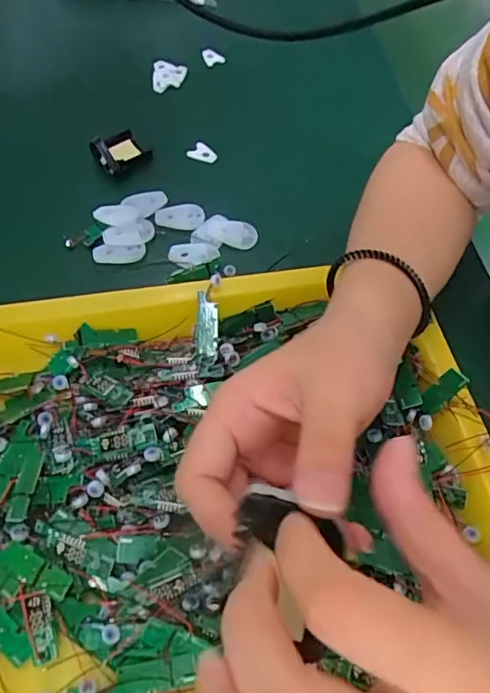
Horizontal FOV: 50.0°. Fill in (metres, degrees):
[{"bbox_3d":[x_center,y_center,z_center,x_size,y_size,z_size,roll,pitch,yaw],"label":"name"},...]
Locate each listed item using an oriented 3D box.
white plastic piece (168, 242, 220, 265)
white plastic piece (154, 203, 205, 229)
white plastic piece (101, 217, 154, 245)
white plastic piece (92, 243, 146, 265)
[{"bbox_3d":[-0.036,-0.066,0.373,0.034,0.006,0.018,-1,58,-3],"label":"white plastic piece"},{"bbox_3d":[-0.048,-0.096,0.387,0.036,0.007,0.019,0,58,-3],"label":"white plastic piece"},{"bbox_3d":[-0.082,-0.080,0.373,0.035,0.011,0.018,-18,60,-13],"label":"white plastic piece"},{"bbox_3d":[-0.088,-0.065,0.369,0.036,0.006,0.014,-2,58,-4],"label":"white plastic piece"}]

